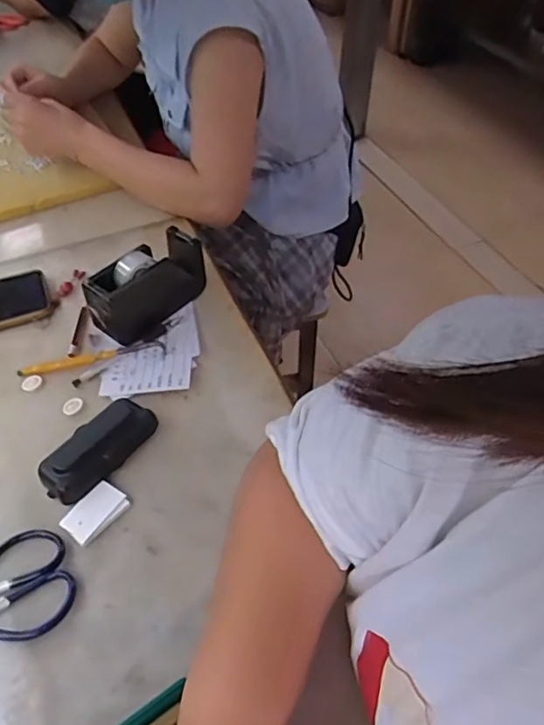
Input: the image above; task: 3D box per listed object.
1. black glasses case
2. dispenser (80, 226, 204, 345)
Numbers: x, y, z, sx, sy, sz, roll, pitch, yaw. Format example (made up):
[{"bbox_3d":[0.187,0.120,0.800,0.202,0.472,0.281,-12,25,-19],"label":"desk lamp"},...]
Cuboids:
[{"bbox_3d":[-0.158,0.076,0.511,0.049,0.031,0.109,26,55,21],"label":"black glasses case"},{"bbox_3d":[-0.132,-0.082,0.612,0.064,0.069,0.134,33,58,25],"label":"dispenser"}]

